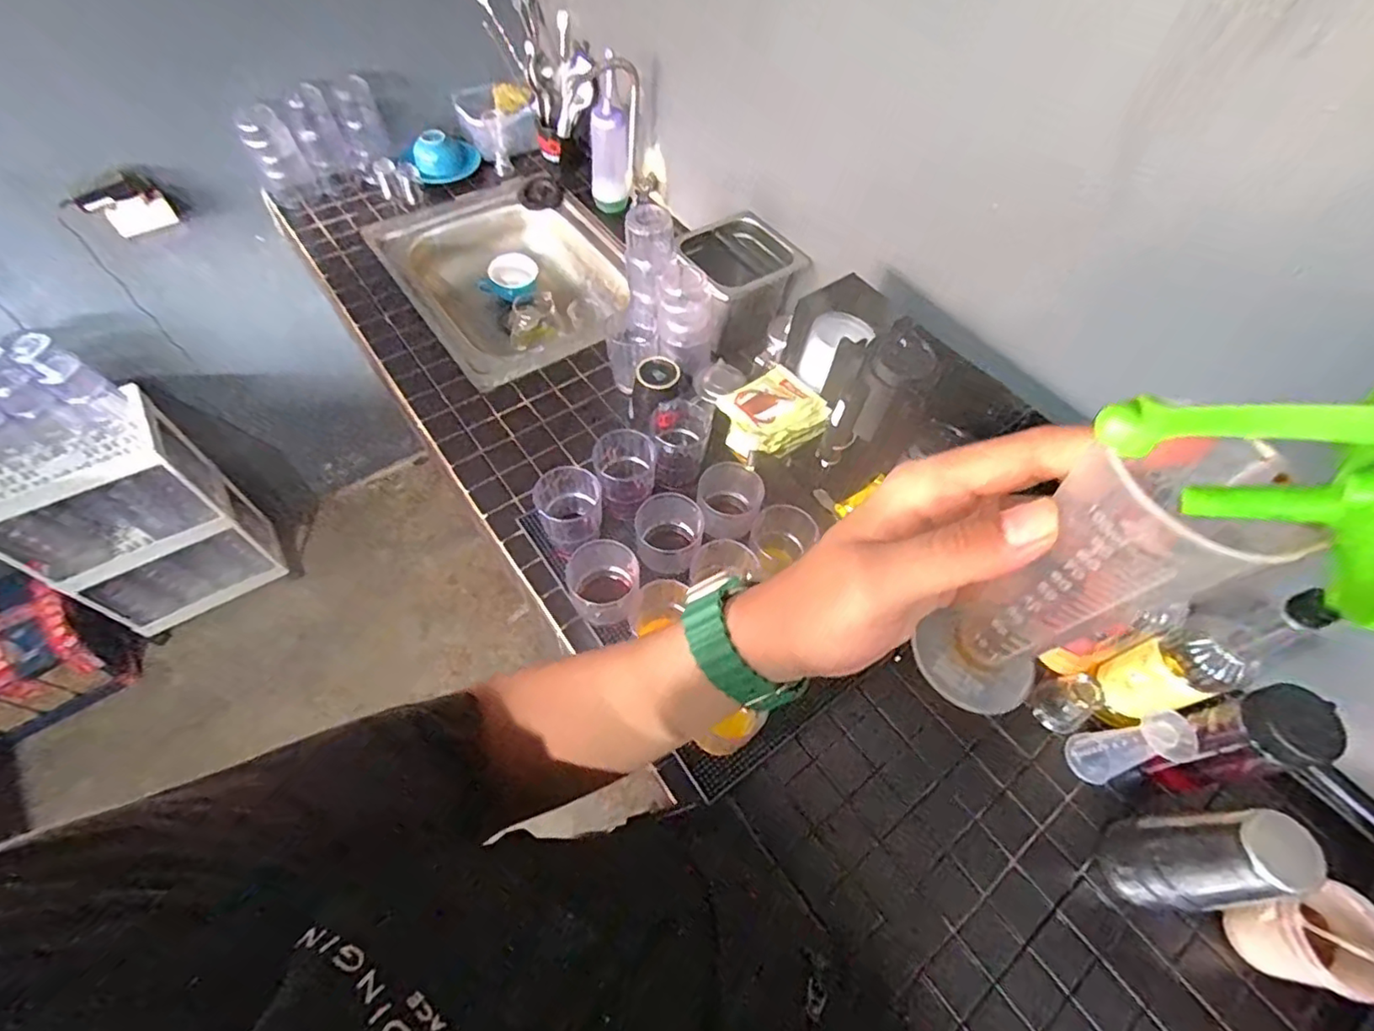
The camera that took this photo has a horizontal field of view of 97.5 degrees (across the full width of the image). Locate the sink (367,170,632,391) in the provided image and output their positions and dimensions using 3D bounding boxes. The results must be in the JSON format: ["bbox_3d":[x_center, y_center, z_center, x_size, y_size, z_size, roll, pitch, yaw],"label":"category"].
[{"bbox_3d":[-0.312,-0.430,1.167,0.411,0.172,0.529,-31,65,-21],"label":"sink"}]

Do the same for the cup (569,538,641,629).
[{"bbox_3d":[-0.103,0.082,0.745,0.083,0.073,0.076,2,58,-3],"label":"cup"}]

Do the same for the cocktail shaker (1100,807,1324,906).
[{"bbox_3d":[0.472,0.321,0.557,0.074,0.196,0.069,22,58,10],"label":"cocktail shaker"}]

